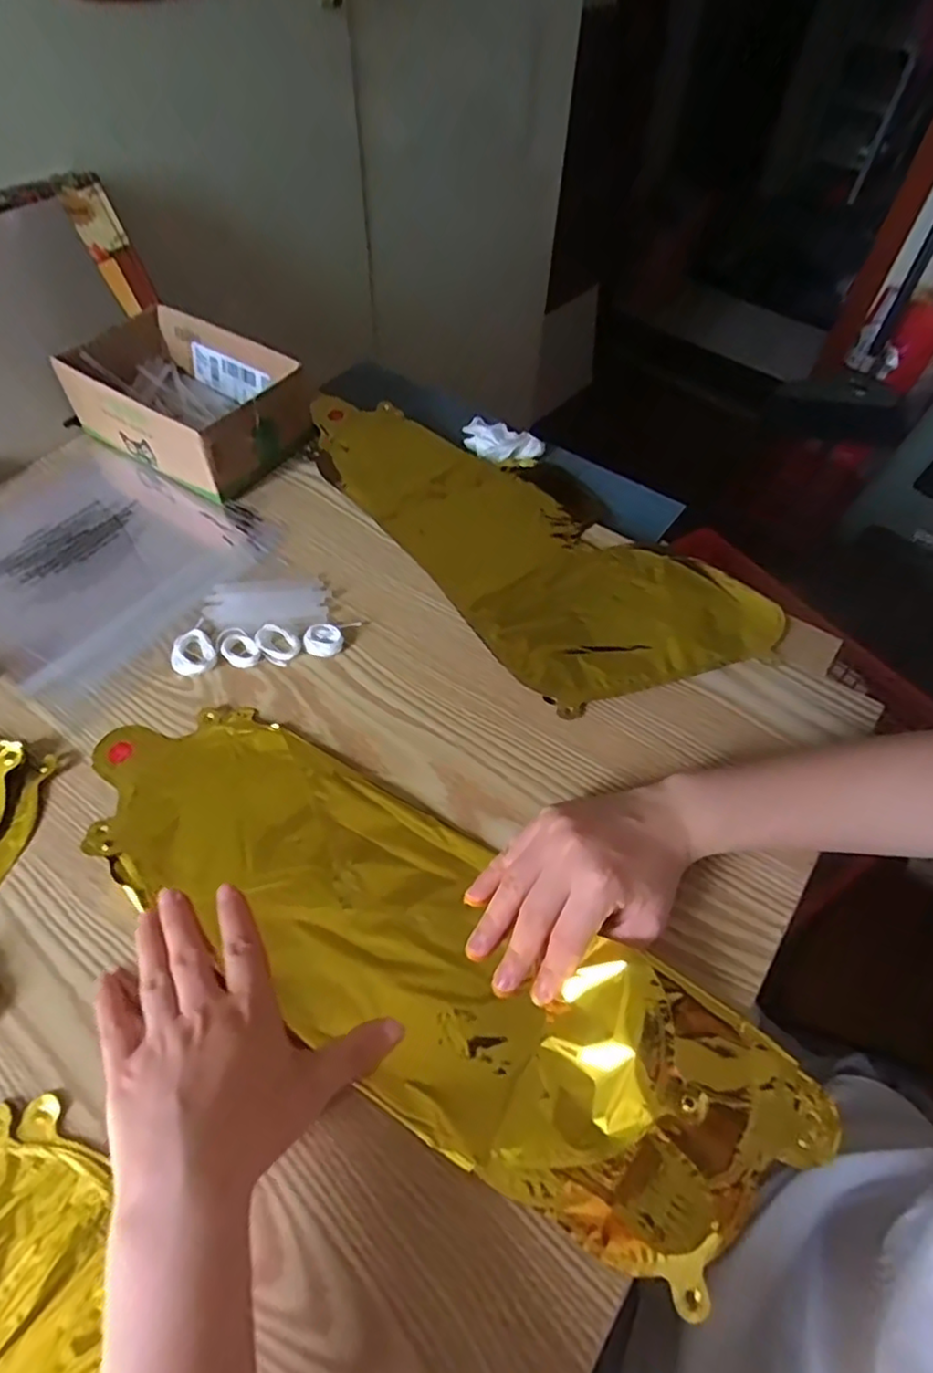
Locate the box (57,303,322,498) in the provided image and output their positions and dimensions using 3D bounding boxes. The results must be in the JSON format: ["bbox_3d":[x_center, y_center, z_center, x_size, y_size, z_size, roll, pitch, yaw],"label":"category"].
[{"bbox_3d":[-0.258,-0.264,0.594,0.202,0.066,0.137,28,59,16],"label":"box"}]

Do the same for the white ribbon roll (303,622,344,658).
[{"bbox_3d":[-0.104,-0.033,0.468,0.025,0.007,0.030,-38,65,-25],"label":"white ribbon roll"}]

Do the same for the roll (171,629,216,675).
[{"bbox_3d":[-0.194,-0.024,0.458,0.030,0.006,0.036,-23,59,-17],"label":"roll"}]

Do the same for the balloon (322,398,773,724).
[{"bbox_3d":[0.041,-0.141,0.545,0.200,0.012,0.414,-33,63,-23],"label":"balloon"}]

